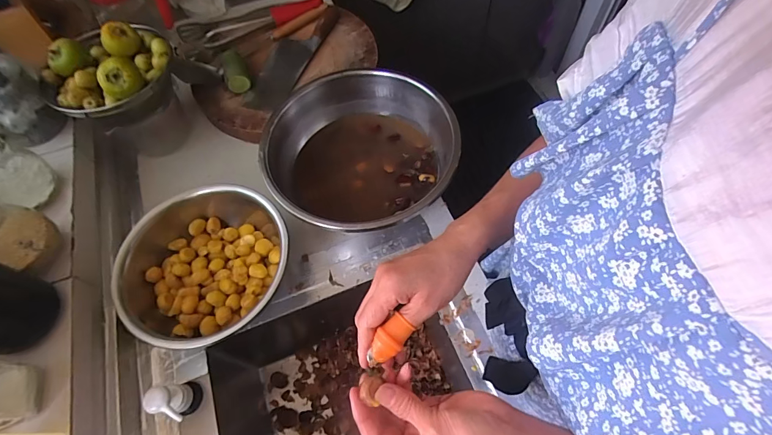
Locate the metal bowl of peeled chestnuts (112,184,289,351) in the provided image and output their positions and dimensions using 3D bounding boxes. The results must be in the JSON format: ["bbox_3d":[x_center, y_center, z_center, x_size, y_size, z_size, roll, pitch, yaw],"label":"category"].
[{"bbox_3d":[-0.277,0.070,0.580,0.256,0.100,0.236,-2,61,3],"label":"metal bowl of peeled chestnuts"}]

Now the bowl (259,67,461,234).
[{"bbox_3d":[-0.045,-0.102,0.636,0.289,0.103,0.297,35,69,20],"label":"bowl"}]

